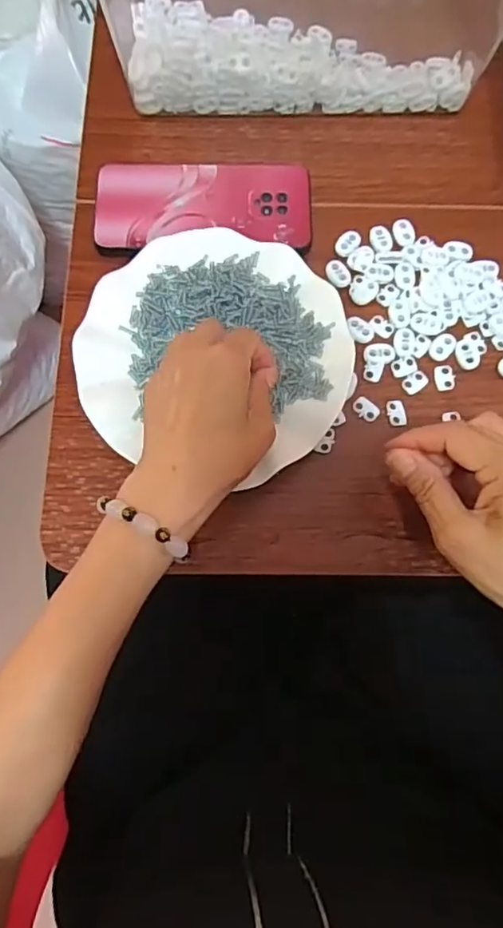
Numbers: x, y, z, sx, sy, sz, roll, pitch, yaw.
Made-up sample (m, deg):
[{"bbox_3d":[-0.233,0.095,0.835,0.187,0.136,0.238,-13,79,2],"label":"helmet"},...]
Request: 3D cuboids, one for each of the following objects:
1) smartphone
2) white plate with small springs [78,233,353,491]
[{"bbox_3d":[-0.036,-0.195,0.432,0.161,0.012,0.076,1,75,-1],"label":"smartphone"},{"bbox_3d":[-0.024,-0.082,0.392,0.183,0.016,0.173,0,77,0],"label":"white plate with small springs"}]

